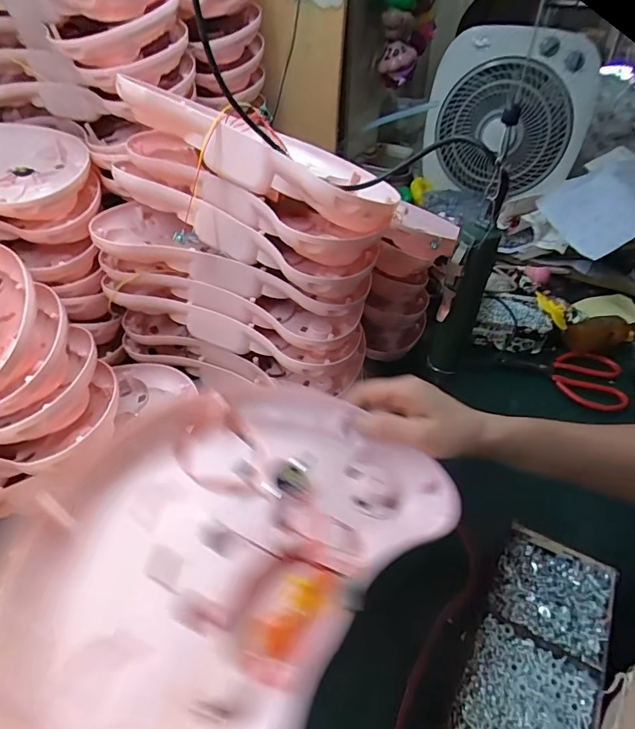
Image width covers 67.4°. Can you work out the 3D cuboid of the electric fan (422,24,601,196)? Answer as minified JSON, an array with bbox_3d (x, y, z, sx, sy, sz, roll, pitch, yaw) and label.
[{"bbox_3d":[0.405,-0.528,1.020,0.327,0.304,0.095,11,41,12],"label":"electric fan"}]

